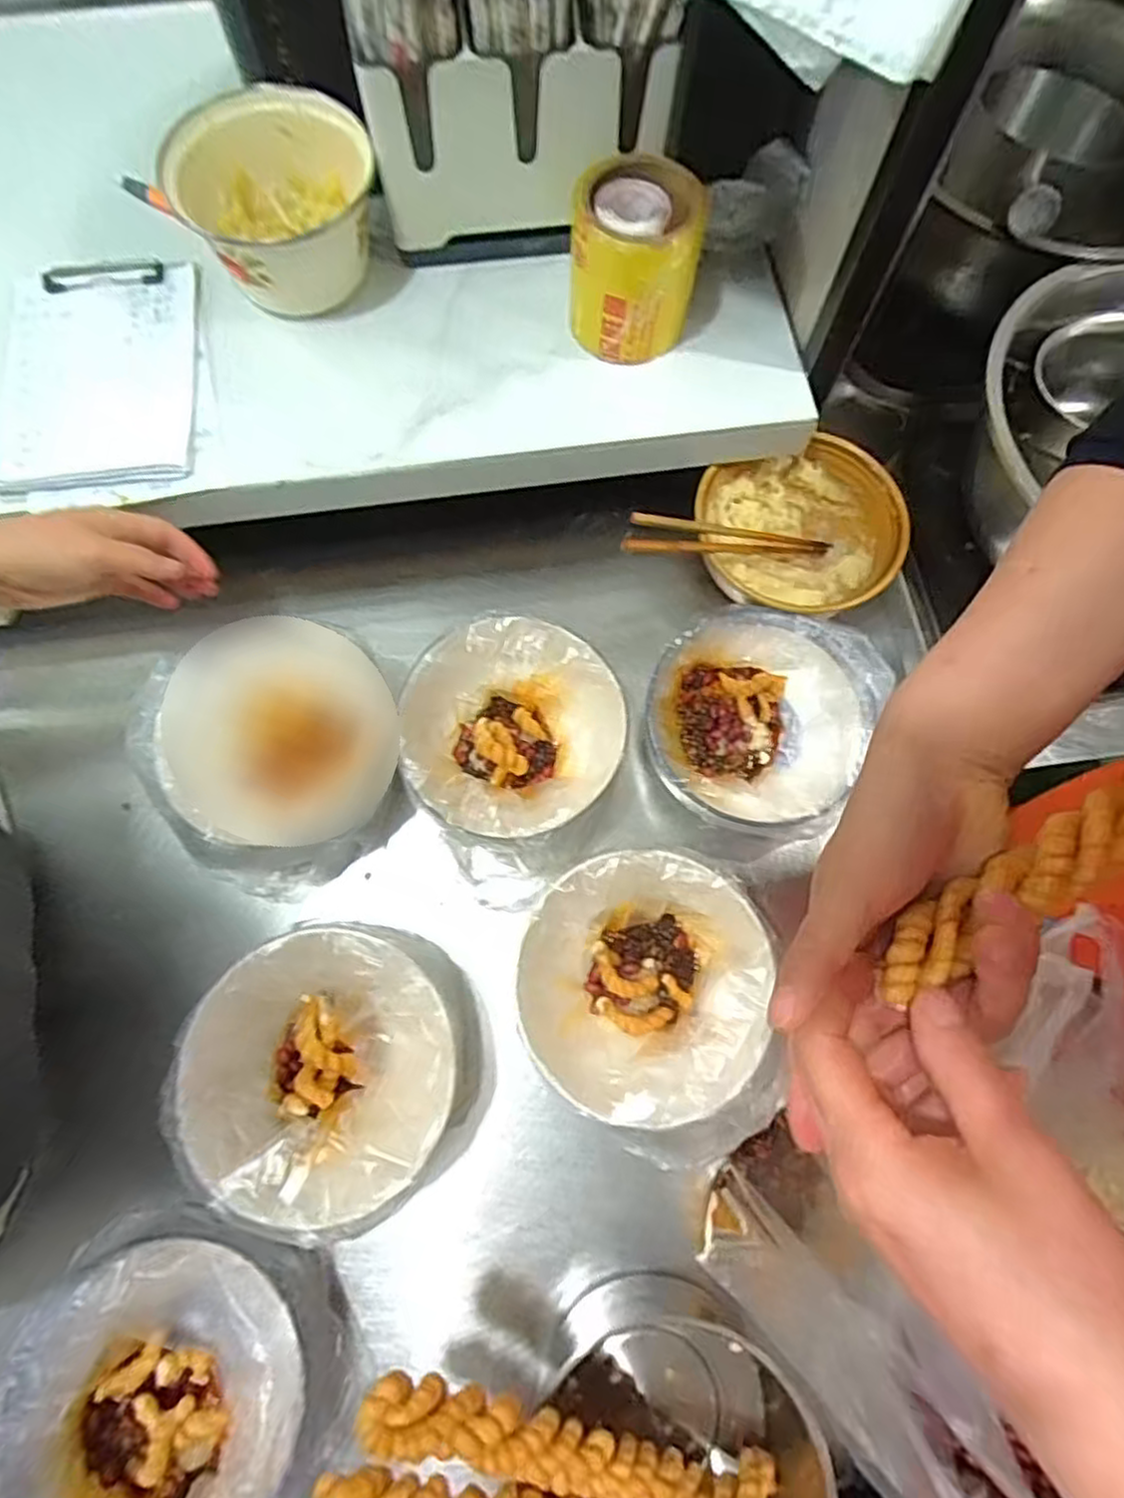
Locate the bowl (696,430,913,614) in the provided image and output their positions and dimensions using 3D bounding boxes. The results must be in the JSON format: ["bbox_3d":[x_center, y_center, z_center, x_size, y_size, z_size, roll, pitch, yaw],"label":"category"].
[{"bbox_3d":[0.212,-0.187,0.635,0.166,0.062,0.155,-1,74,2],"label":"bowl"}]

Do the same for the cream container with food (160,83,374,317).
[{"bbox_3d":[-0.232,-0.453,0.599,0.143,0.092,0.166,-39,76,-9],"label":"cream container with food"}]

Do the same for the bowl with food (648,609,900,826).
[{"bbox_3d":[0.158,-0.025,0.583,0.171,0.055,0.186,-1,74,2],"label":"bowl with food"}]

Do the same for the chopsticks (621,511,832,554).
[{"bbox_3d":[0.141,-0.180,0.615,0.215,0.023,0.038,-5,71,-28],"label":"chopsticks"}]

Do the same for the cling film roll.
[{"bbox_3d":[0.059,-0.387,0.566,0.096,0.105,0.095,-1,74,2],"label":"cling film roll"}]

